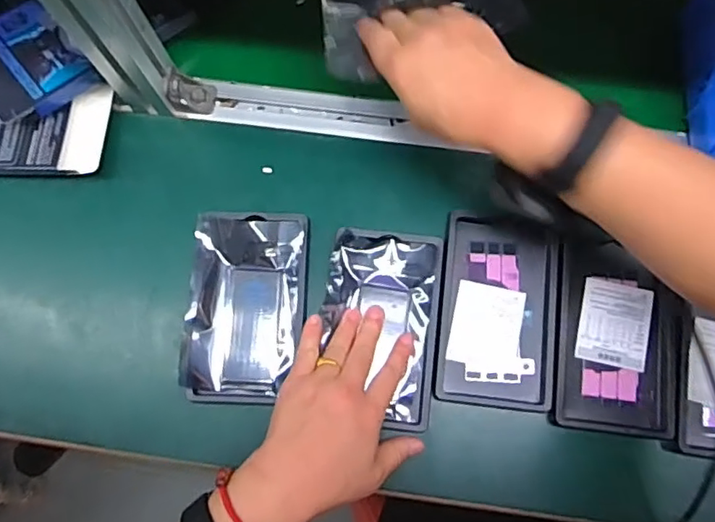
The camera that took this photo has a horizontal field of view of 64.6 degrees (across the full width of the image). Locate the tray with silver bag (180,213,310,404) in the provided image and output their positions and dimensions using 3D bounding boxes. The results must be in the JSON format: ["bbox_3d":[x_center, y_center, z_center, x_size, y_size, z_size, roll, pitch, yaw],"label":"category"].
[{"bbox_3d":[-0.092,0.038,0.473,0.093,0.020,0.155,3,76,2],"label":"tray with silver bag"}]

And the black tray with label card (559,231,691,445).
[{"bbox_3d":[0.214,0.059,0.463,0.098,0.016,0.155,6,76,3],"label":"black tray with label card"}]

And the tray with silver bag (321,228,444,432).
[{"bbox_3d":[0.017,0.054,0.466,0.092,0.019,0.155,6,76,3],"label":"tray with silver bag"}]

